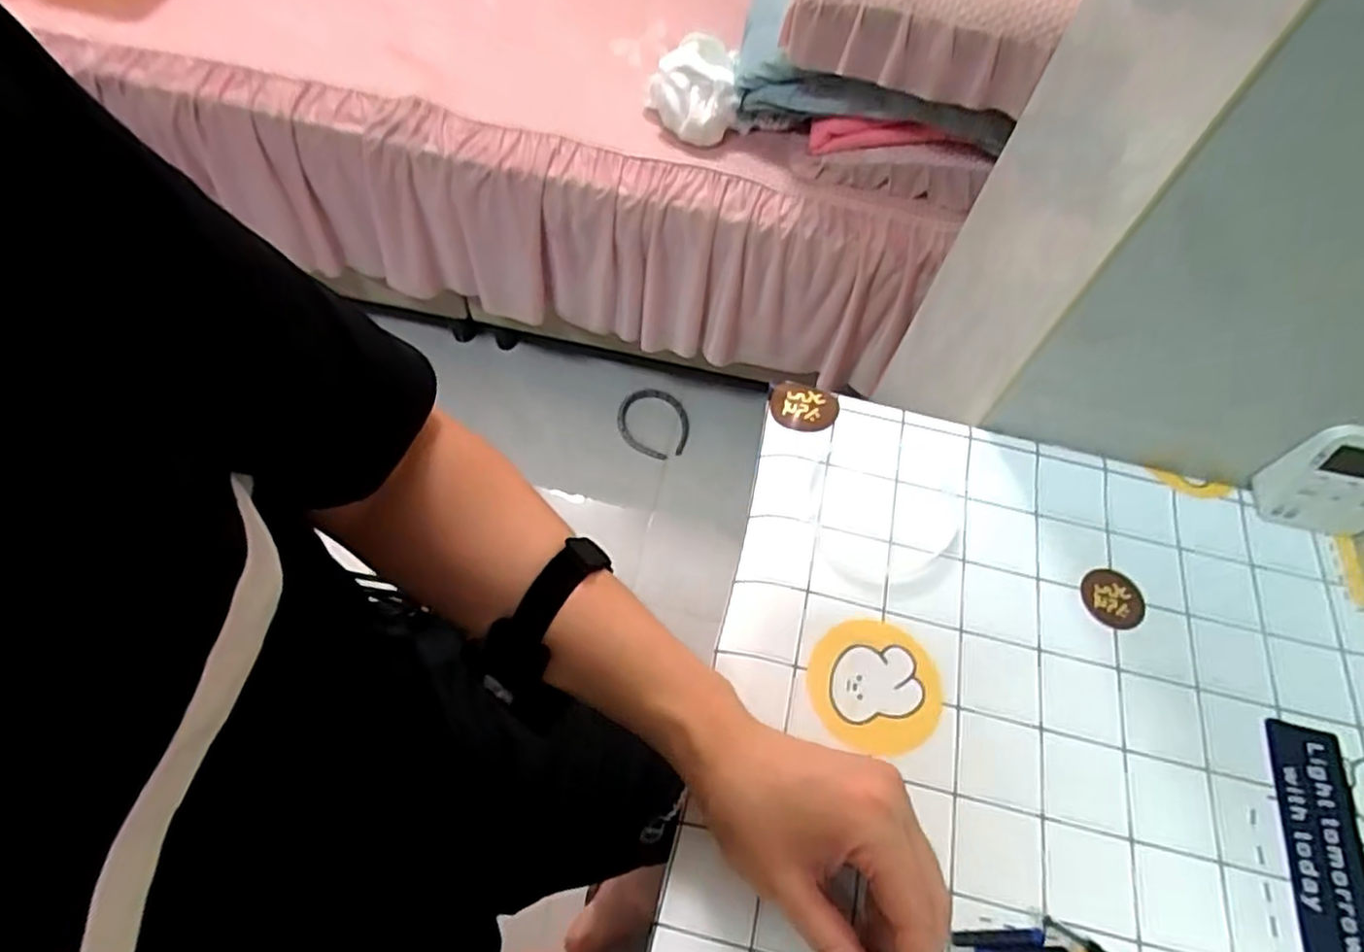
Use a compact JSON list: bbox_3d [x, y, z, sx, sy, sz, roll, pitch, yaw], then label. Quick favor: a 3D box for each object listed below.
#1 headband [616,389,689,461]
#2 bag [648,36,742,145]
[{"bbox_3d":[-0.054,-0.102,1.335,0.132,0.026,0.145,3,58,-6],"label":"headband"},{"bbox_3d":[0.021,-0.540,0.982,0.123,0.087,0.145,-1,59,-8],"label":"bag"}]

